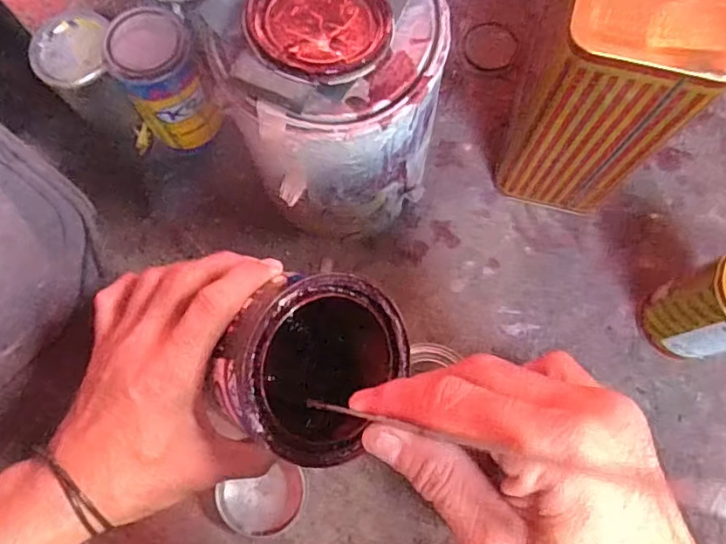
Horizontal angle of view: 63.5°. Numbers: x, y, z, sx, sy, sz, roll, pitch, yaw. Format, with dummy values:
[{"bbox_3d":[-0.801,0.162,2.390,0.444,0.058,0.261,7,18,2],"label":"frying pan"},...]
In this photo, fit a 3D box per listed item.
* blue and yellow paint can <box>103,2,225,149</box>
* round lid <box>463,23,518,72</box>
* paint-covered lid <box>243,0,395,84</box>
[{"bbox_3d":[-0.170,-0.163,0.527,0.064,0.142,0.064,0,75,1],"label":"blue and yellow paint can"},{"bbox_3d":[0.130,-0.231,0.600,0.052,0.009,0.051,9,76,4],"label":"round lid"},{"bbox_3d":[-0.028,-0.155,0.363,0.085,0.014,0.083,0,75,1],"label":"paint-covered lid"}]

